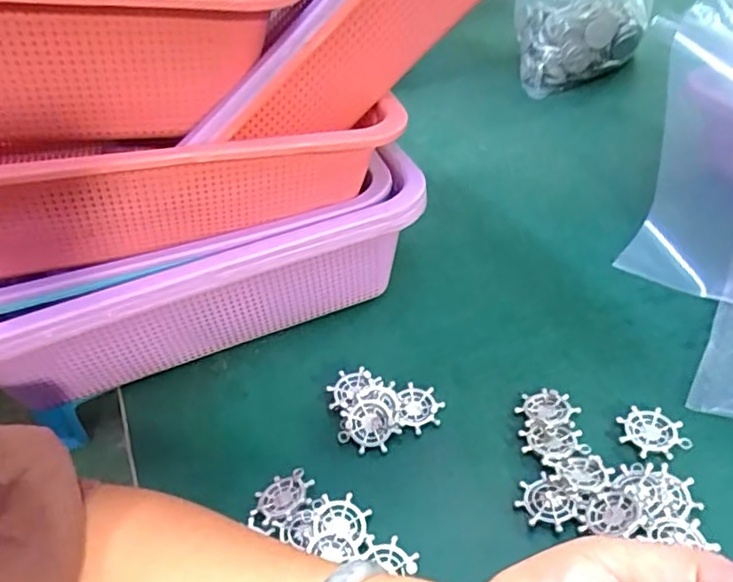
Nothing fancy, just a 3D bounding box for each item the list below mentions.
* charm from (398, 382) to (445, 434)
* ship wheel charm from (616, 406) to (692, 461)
[{"bbox_3d":[0.031,0.066,0.349,0.025,0.005,0.029,21,47,4],"label":"charm"},{"bbox_3d":[0.152,0.074,0.322,0.033,0.004,0.031,-1,39,8],"label":"ship wheel charm"}]

